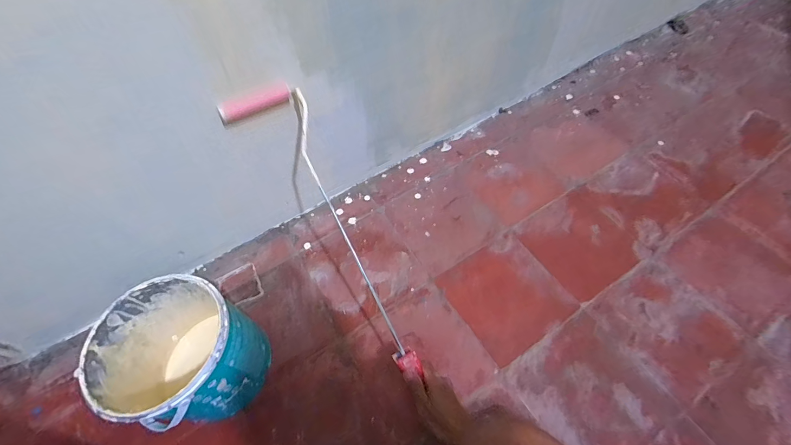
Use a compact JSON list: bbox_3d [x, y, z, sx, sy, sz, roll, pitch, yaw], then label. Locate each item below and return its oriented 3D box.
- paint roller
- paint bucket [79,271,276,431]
[{"bbox_3d":[-0.097,0.022,0.521,0.115,0.042,0.481,-28,89,-13],"label":"paint roller"},{"bbox_3d":[-0.316,0.210,0.534,0.181,0.200,0.177,-1,58,2],"label":"paint bucket"}]

